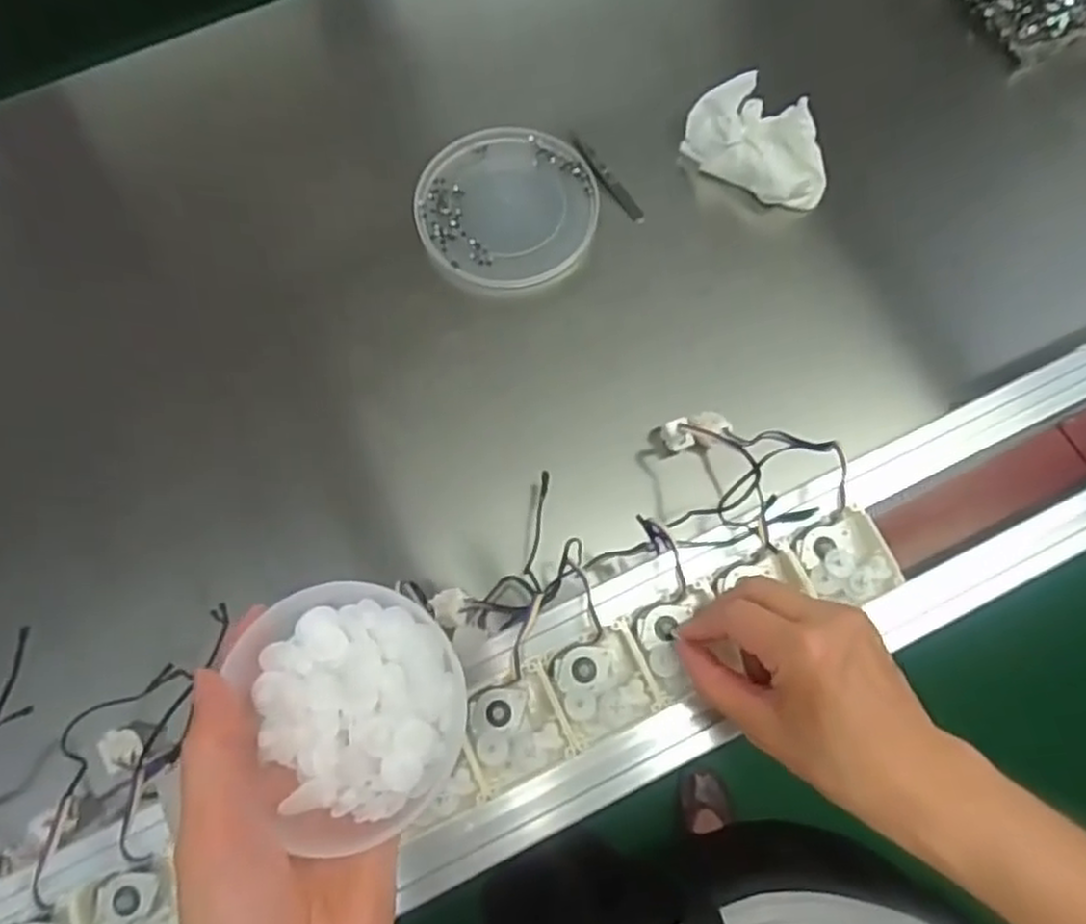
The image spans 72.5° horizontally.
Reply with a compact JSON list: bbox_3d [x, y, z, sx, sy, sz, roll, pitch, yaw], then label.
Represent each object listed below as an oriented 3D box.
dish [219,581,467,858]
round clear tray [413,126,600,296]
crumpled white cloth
[{"bbox_3d":[-0.075,0.096,0.292,0.082,0.023,0.094,-7,71,-2],"label":"dish"},{"bbox_3d":[-0.033,-0.233,0.680,0.157,0.029,0.172,0,71,1],"label":"round clear tray"},{"bbox_3d":[0.198,-0.283,0.672,0.085,0.059,0.142,-42,75,-12],"label":"crumpled white cloth"}]

